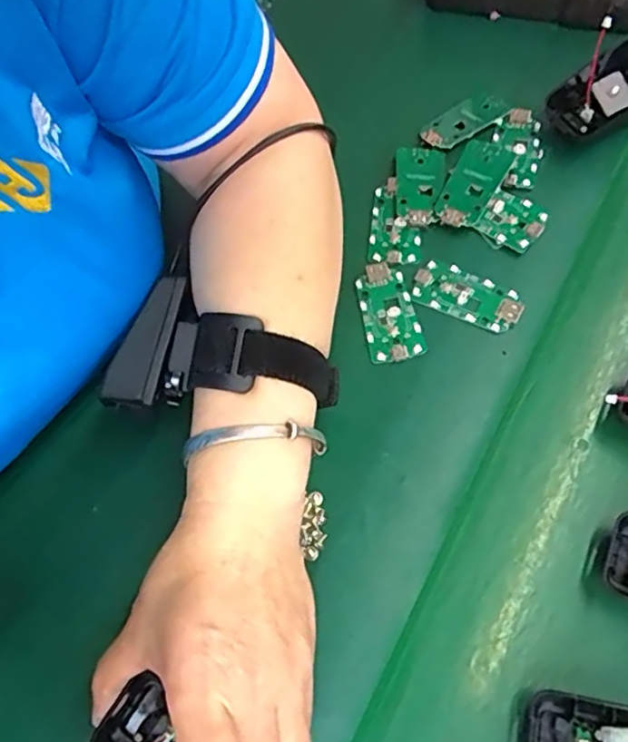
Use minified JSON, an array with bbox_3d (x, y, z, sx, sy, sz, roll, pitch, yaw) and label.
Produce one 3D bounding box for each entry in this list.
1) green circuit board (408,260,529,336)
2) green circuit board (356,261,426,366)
[{"bbox_3d":[0.092,-0.045,0.363,0.064,0.007,0.031,25,70,13],"label":"green circuit board"},{"bbox_3d":[0.044,-0.035,0.365,0.032,0.005,0.065,-10,67,-2],"label":"green circuit board"}]

